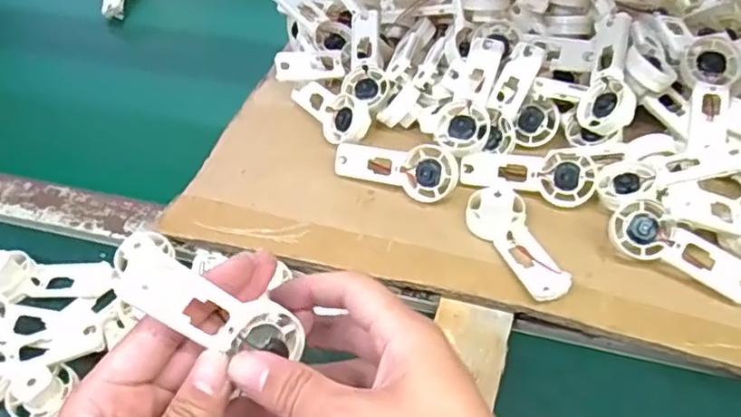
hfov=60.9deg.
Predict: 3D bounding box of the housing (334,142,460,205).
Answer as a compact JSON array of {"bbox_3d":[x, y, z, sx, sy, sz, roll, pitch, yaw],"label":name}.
[{"bbox_3d":[0.018,-0.030,0.460,0.092,0.037,0.009,14,9,23],"label":"housing"}]

